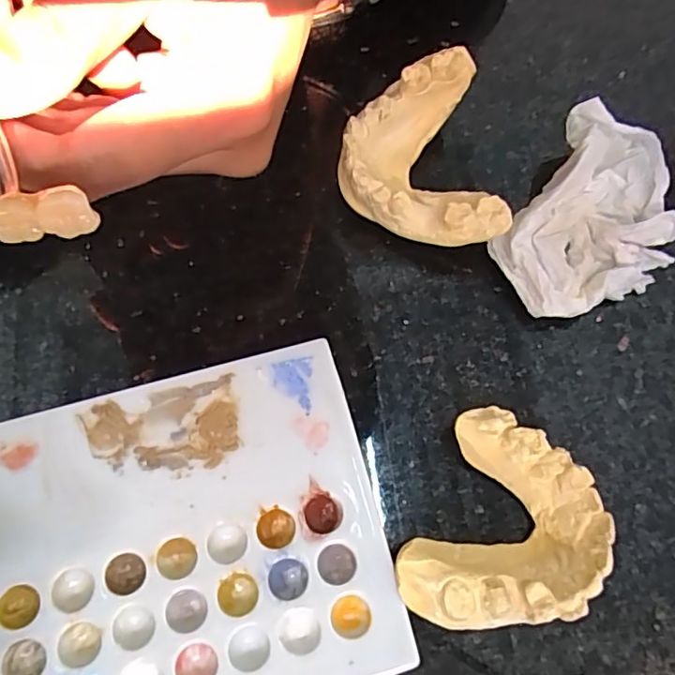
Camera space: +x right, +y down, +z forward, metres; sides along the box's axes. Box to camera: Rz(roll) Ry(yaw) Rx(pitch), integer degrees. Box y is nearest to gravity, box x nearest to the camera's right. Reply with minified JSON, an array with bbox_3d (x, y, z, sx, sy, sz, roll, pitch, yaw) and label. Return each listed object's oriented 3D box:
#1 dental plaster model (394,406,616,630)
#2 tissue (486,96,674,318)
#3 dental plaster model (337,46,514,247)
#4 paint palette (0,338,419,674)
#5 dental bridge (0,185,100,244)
[{"bbox_3d":[0.048,0.054,0.162,0.047,0.022,0.059,27,71,7],"label":"dental plaster model"},{"bbox_3d":[0.090,-0.042,0.199,0.050,0.026,0.081,33,72,9],"label":"tissue"},{"bbox_3d":[0.026,-0.060,0.202,0.049,0.028,0.064,-7,70,-5],"label":"dental plaster model"},{"bbox_3d":[-0.064,0.063,0.160,0.149,0.012,0.091,-15,71,-8],"label":"paint palette"},{"bbox_3d":[-0.055,-0.023,0.110,0.019,0.006,0.007,-5,70,-2],"label":"dental bridge"}]

